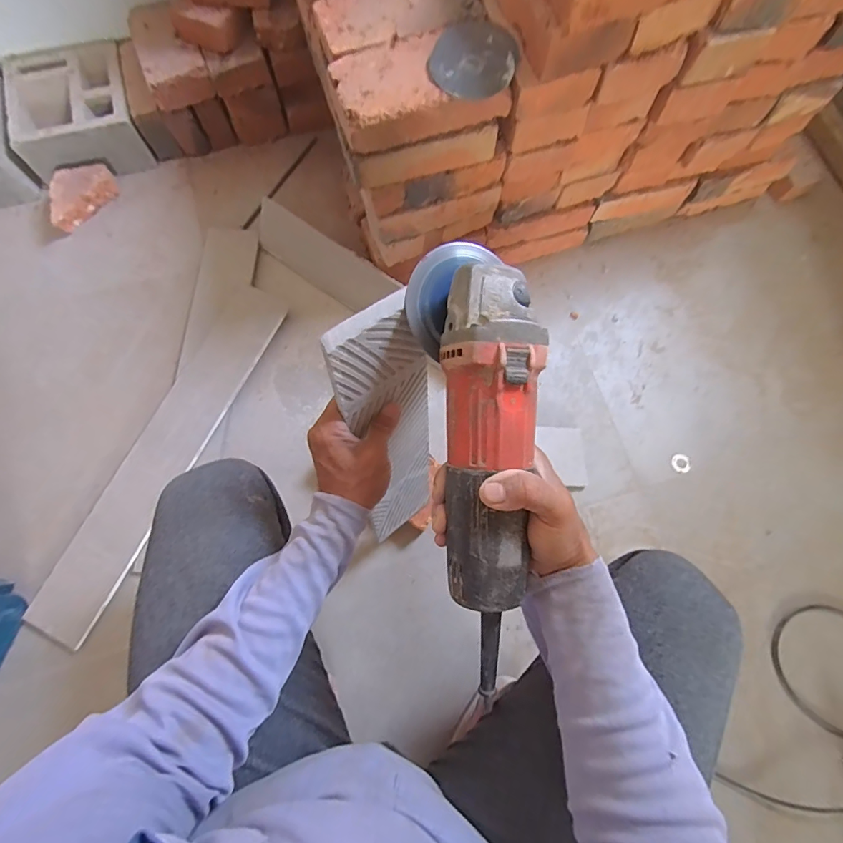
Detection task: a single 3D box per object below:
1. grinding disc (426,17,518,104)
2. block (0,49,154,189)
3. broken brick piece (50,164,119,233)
[{"bbox_3d":[0.060,-0.410,0.502,0.093,0.007,0.111,22,75,4],"label":"grinding disc"},{"bbox_3d":[-0.647,-0.581,0.856,0.207,0.099,0.213,-16,76,-5],"label":"block"},{"bbox_3d":[-0.641,-0.424,0.838,0.068,0.054,0.140,38,78,9],"label":"broken brick piece"}]

